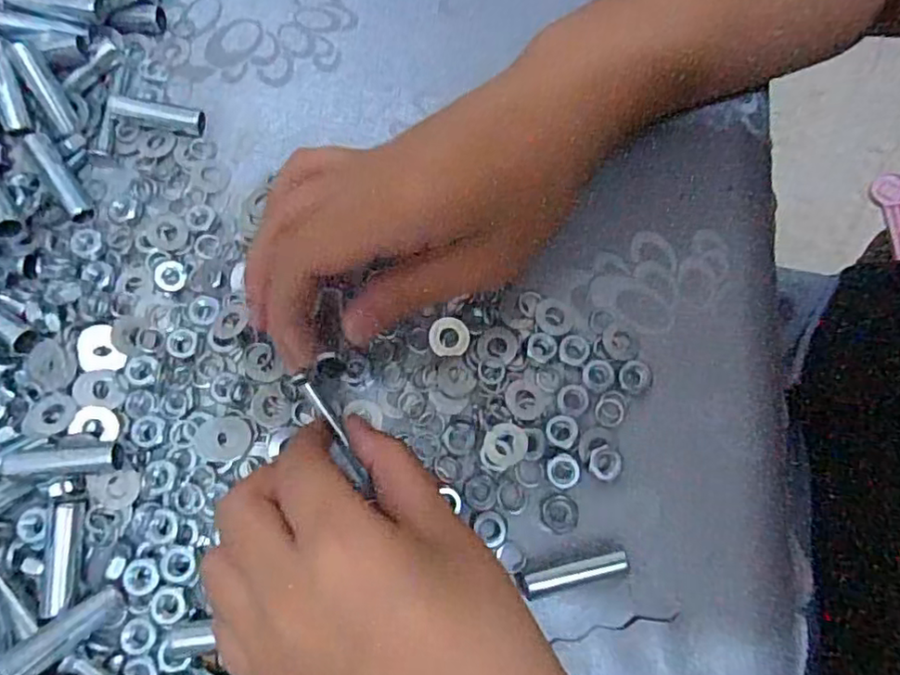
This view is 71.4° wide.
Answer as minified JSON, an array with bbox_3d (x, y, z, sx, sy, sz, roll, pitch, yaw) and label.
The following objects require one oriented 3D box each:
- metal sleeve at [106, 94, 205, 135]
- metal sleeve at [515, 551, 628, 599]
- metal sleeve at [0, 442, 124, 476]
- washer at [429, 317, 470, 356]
[{"bbox_3d":[-0.132,-0.100,0.282,0.040,0.007,0.010,8,74,-11],"label":"metal sleeve"},{"bbox_3d":[0.046,0.086,0.230,0.037,0.011,0.009,-13,74,-3],"label":"metal sleeve"},{"bbox_3d":[-0.143,0.045,0.232,0.038,0.011,0.011,-1,74,-14],"label":"metal sleeve"},{"bbox_3d":[0.000,0.000,0.256,0.016,0.004,0.016,6,98,6],"label":"washer"}]

